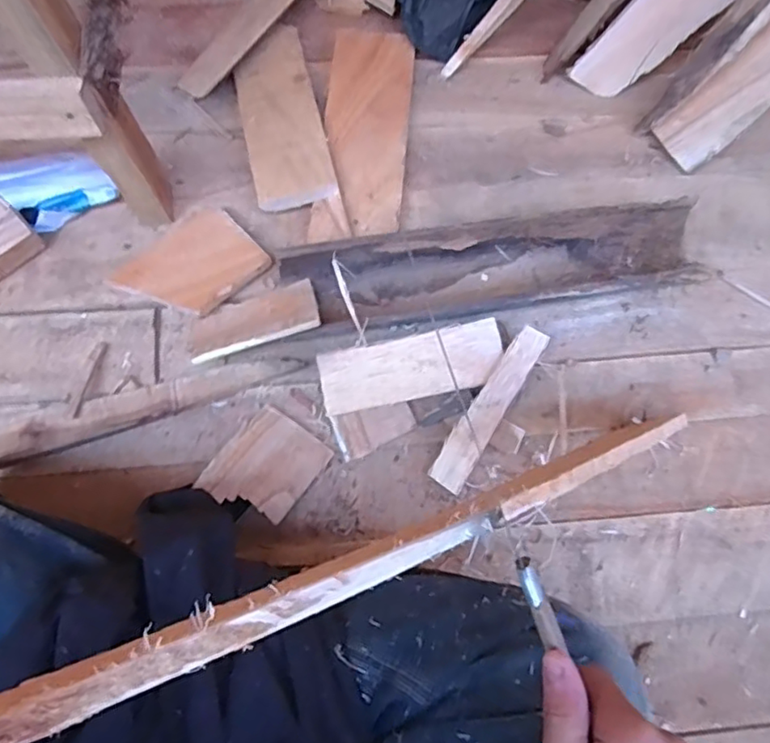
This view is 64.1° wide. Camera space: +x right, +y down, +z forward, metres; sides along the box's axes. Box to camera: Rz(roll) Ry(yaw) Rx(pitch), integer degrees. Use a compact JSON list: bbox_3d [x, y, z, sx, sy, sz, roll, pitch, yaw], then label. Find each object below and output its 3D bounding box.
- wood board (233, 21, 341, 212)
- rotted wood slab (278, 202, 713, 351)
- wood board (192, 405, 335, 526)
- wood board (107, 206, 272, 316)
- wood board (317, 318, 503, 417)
[{"bbox_3d":[-0.116,-0.287,0.685,0.085,0.014,0.231,-13,72,-7],"label":"wood board"},{"bbox_3d":[0.115,-0.101,0.627,0.412,0.055,0.097,-11,72,-6],"label":"rotted wood slab"},{"bbox_3d":[-0.108,0.088,0.564,0.081,0.007,0.099,35,61,7],"label":"wood board"},{"bbox_3d":[-0.196,-0.109,0.634,0.109,0.025,0.130,41,74,11],"label":"wood board"},{"bbox_3d":[0.027,-0.004,0.590,0.175,0.012,0.059,-12,94,-8],"label":"wood board"}]

